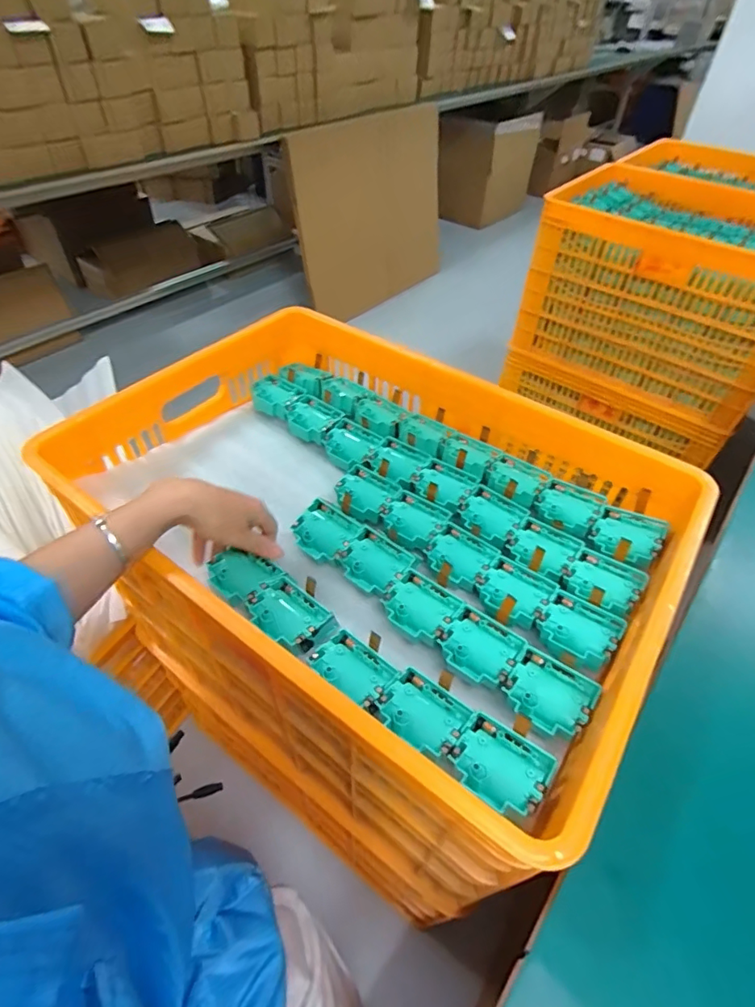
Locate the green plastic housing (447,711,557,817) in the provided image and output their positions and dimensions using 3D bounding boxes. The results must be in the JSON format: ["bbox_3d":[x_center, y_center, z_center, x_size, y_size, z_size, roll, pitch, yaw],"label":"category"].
[{"bbox_3d":[0.100,0.215,0.414,0.073,0.019,0.059,31,53,24],"label":"green plastic housing"}]

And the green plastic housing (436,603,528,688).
[{"bbox_3d":[0.103,0.143,0.504,0.070,0.016,0.063,34,54,25],"label":"green plastic housing"}]

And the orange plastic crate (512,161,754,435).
[{"bbox_3d":[0.819,-0.598,1.412,0.646,0.418,0.519,31,53,24],"label":"orange plastic crate"}]

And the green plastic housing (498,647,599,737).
[{"bbox_3d":[0.159,0.174,0.462,0.072,0.013,0.065,33,54,25],"label":"green plastic housing"}]

